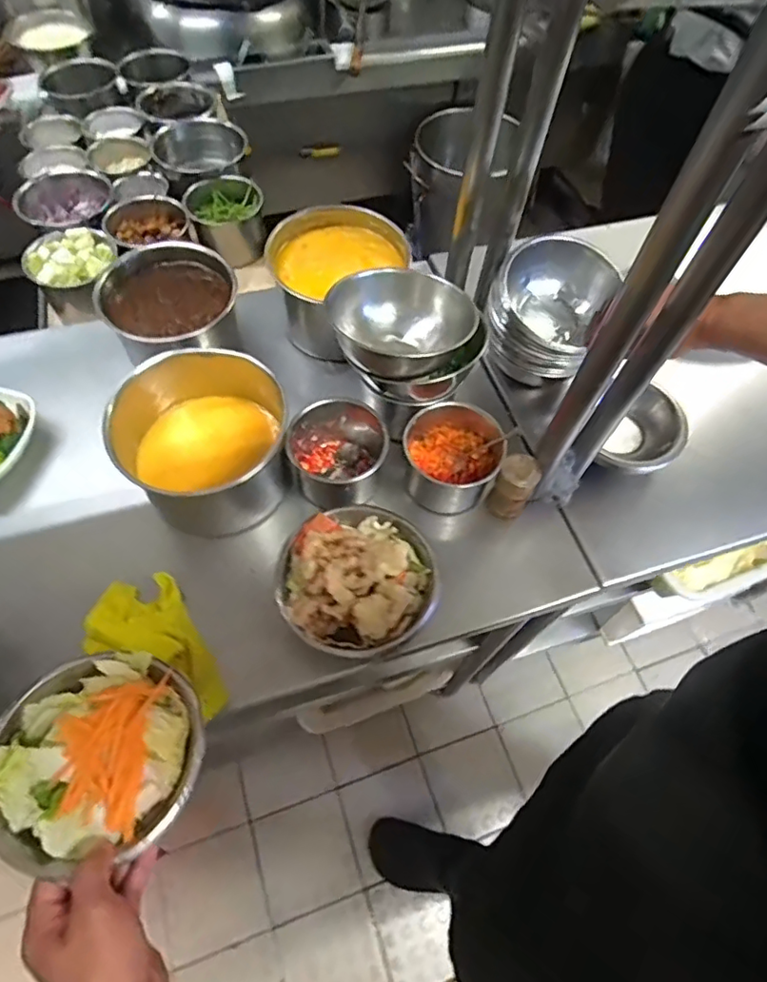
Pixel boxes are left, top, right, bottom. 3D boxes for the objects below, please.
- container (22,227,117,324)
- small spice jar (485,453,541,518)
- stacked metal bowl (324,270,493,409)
[{"bbox_3d":[-0.513,-0.362,0.943,0.127,0.089,0.131,1,61,-3],"label":"container"},{"bbox_3d":[0.156,-0.005,0.675,0.045,0.080,0.044,1,61,-3],"label":"small spice jar"},{"bbox_3d":[0.021,-0.182,0.667,0.153,0.094,0.155,1,61,-3],"label":"stacked metal bowl"}]

